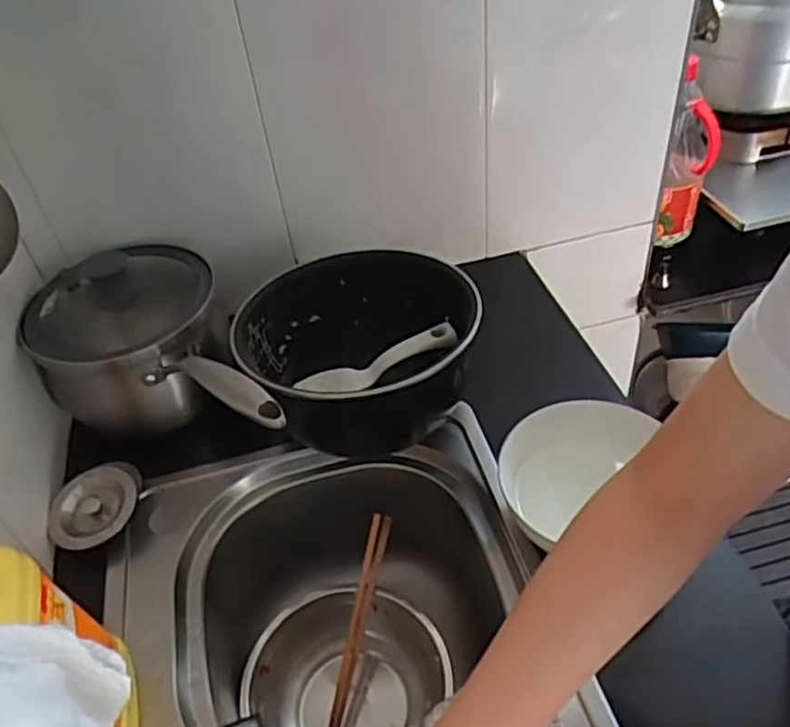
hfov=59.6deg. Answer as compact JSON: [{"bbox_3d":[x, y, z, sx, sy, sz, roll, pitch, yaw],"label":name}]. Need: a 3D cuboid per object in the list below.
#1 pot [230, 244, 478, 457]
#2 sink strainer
[{"bbox_3d":[-0.035,-0.006,0.694,0.223,0.115,0.213,-4,43,3],"label":"pot"},{"bbox_3d":[-0.276,0.130,0.644,0.067,0.026,0.085,-1,43,7],"label":"sink strainer"}]

